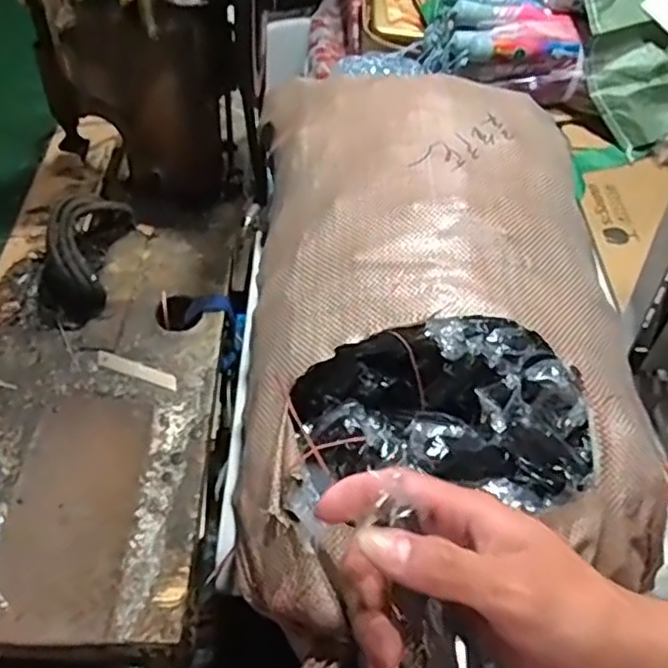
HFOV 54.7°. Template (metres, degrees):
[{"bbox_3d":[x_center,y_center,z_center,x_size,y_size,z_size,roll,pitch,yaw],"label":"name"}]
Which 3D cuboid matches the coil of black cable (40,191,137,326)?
[{"bbox_3d":[-0.318,-0.103,0.794,0.097,0.090,0.177,2,54,1],"label":"coil of black cable"}]

